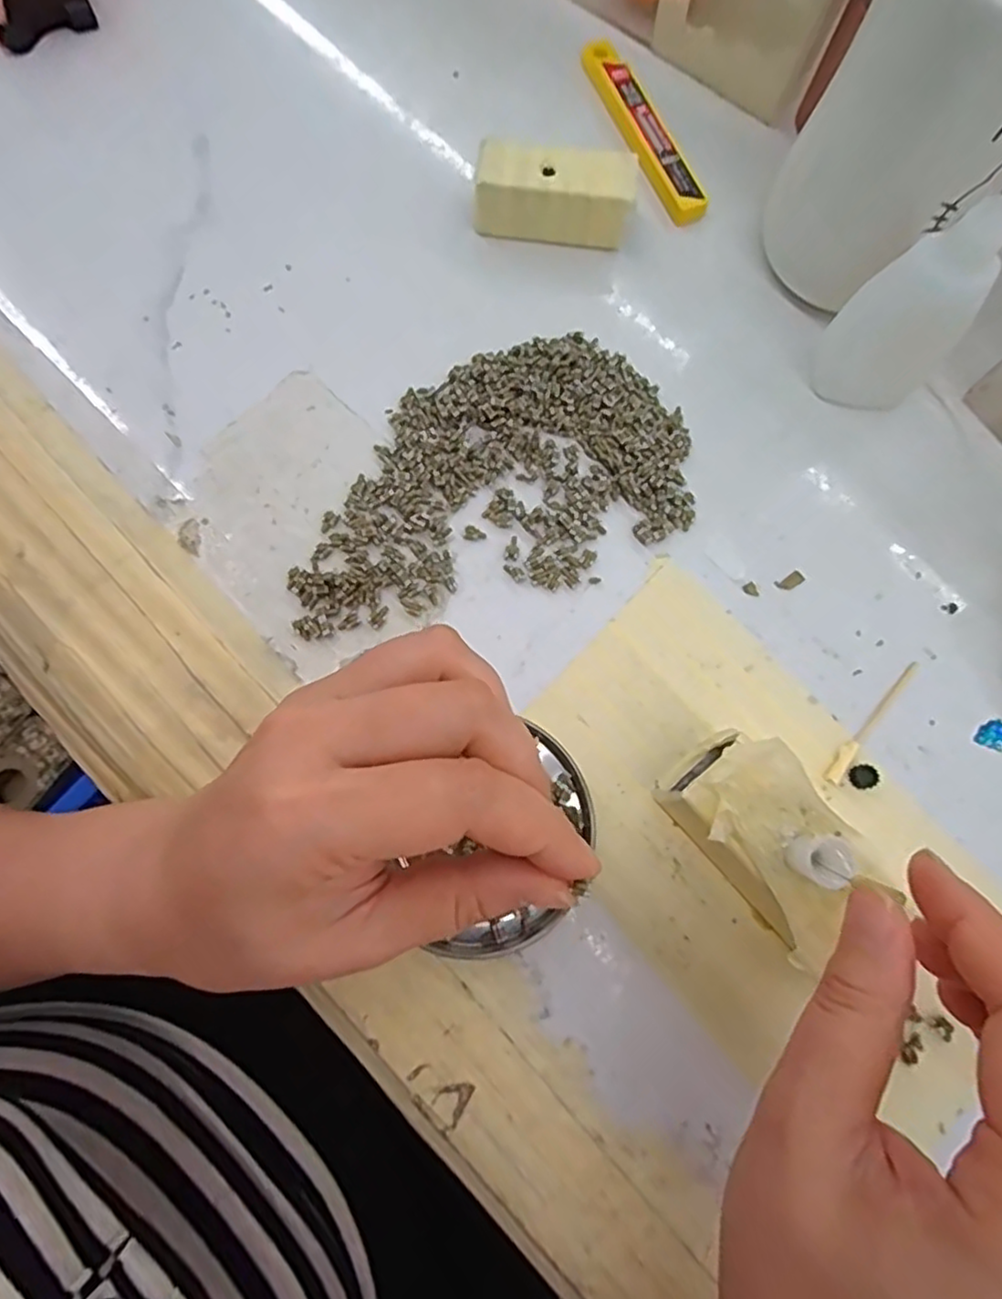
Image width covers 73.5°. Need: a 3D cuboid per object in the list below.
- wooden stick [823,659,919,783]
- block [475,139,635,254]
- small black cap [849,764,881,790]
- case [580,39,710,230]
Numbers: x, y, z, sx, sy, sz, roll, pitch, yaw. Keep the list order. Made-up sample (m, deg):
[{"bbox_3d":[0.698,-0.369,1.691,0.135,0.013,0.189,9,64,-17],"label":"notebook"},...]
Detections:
[{"bbox_3d":[0.139,0.026,0.249,0.006,0.004,0.060,41,78,8],"label":"wooden stick"},{"bbox_3d":[0.023,-0.191,0.283,0.066,0.024,0.025,6,76,0],"label":"block"},{"bbox_3d":[0.131,0.046,0.242,0.008,0.005,0.009,-5,76,-3],"label":"small black cap"},{"bbox_3d":[0.063,-0.239,0.306,0.019,0.005,0.104,-23,78,-7],"label":"case"}]

